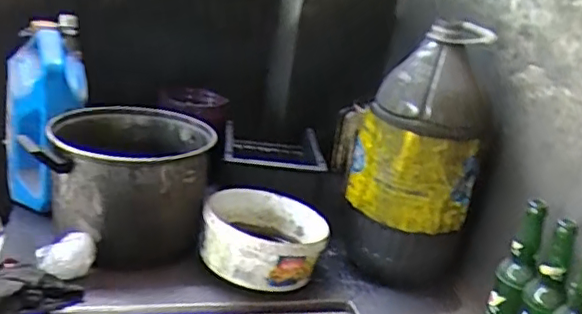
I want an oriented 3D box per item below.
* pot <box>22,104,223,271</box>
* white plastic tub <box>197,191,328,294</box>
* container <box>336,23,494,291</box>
[{"bbox_3d":[-0.267,0.046,0.957,0.251,0.203,0.263,8,20,-3],"label":"pot"},{"bbox_3d":[-0.044,0.139,0.952,0.199,0.109,0.200,8,20,-4],"label":"white plastic tub"},{"bbox_3d":[0.194,-0.010,0.980,0.206,0.415,0.230,10,20,0],"label":"container"}]

